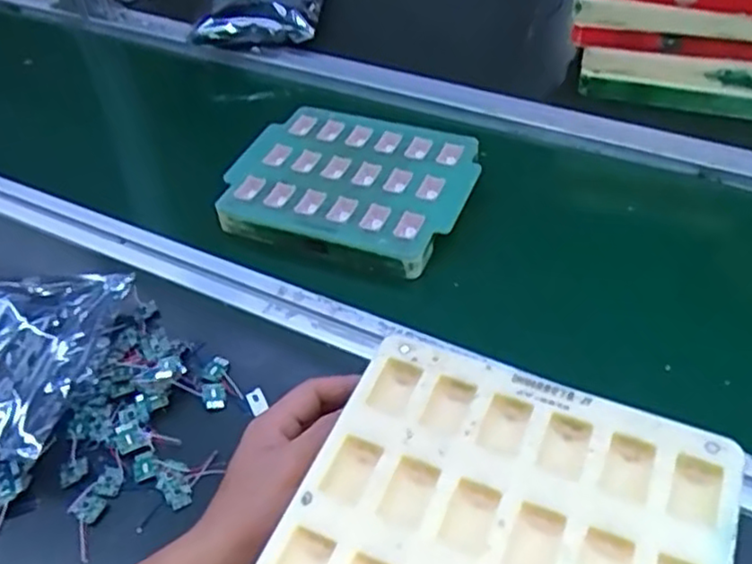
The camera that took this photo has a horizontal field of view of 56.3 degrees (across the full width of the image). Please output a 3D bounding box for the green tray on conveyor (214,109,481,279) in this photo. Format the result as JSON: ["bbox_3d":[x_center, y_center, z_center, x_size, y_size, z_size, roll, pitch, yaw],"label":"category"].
[{"bbox_3d":[-0.026,-0.098,0.670,0.224,0.024,0.182,14,49,17],"label":"green tray on conveyor"}]

